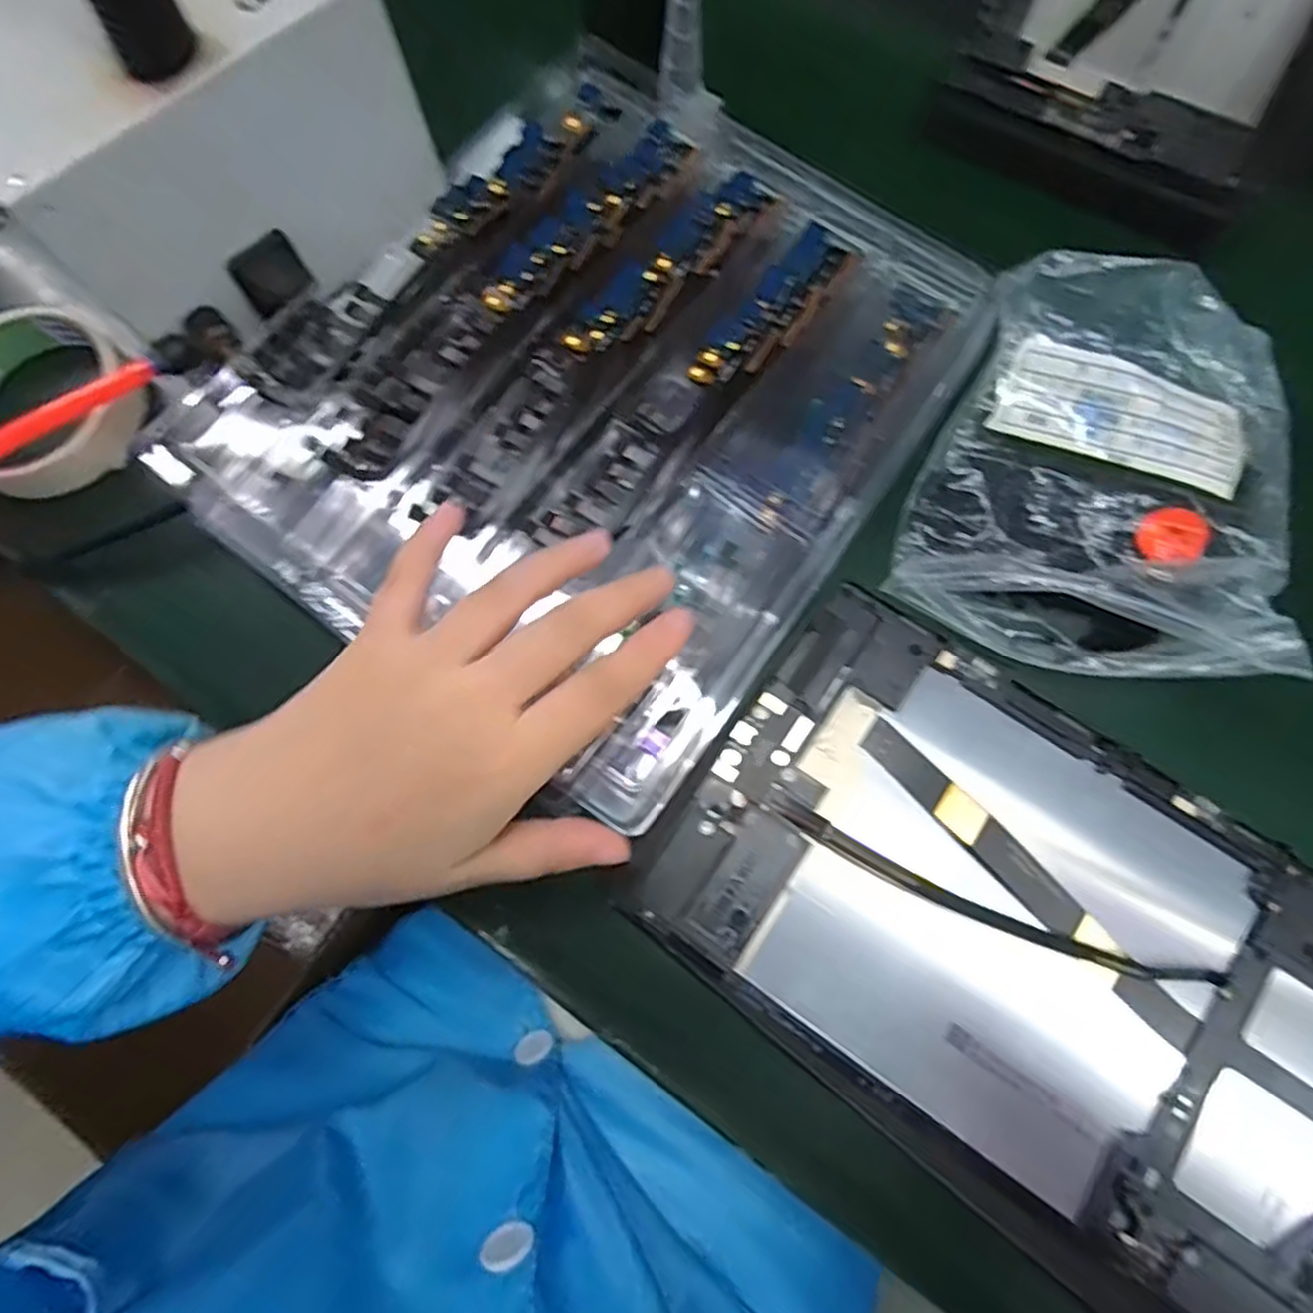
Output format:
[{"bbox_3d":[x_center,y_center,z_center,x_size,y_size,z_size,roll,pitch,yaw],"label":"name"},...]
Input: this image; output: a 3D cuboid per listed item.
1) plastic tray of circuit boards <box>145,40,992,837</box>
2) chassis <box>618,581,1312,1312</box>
[{"bbox_3d":[-0.021,-0.107,0.295,0.230,0.024,0.267,35,81,6],"label":"plastic tray of circuit boards"},{"bbox_3d":[0.126,0.092,0.249,0.234,0.011,0.145,32,80,9],"label":"chassis"}]

